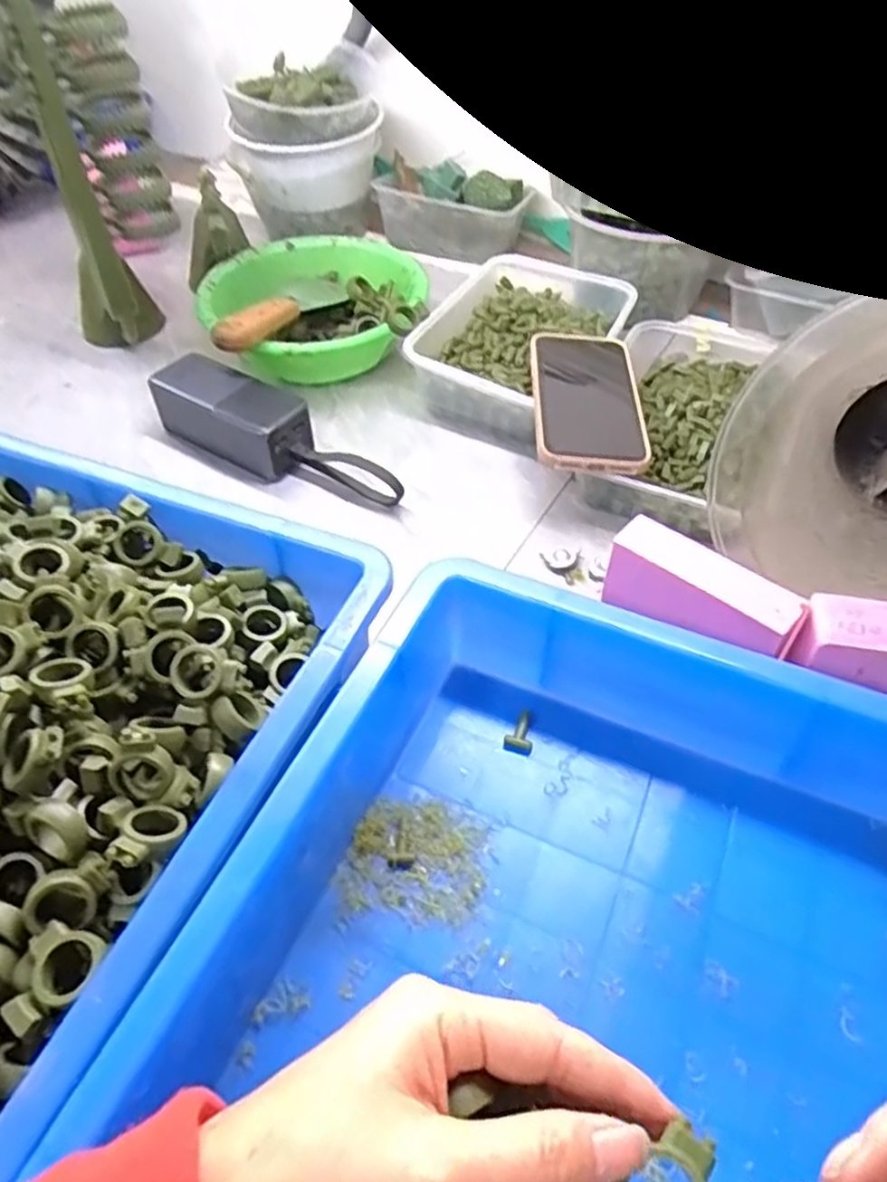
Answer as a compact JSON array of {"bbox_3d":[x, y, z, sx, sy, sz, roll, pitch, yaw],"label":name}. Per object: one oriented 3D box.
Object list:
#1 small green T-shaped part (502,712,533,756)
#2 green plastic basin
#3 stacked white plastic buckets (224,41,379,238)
[{"bbox_3d":[0.044,0.081,0.416,0.016,0.004,0.025,10,50,9],"label":"small green T-shaped part"},{"bbox_3d":[-0.117,-0.249,0.676,0.212,0.073,0.212,0,50,0],"label":"green plastic basin"},{"bbox_3d":[-0.147,-0.476,0.790,0.153,0.145,0.129,-6,50,-4],"label":"stacked white plastic buckets"}]

